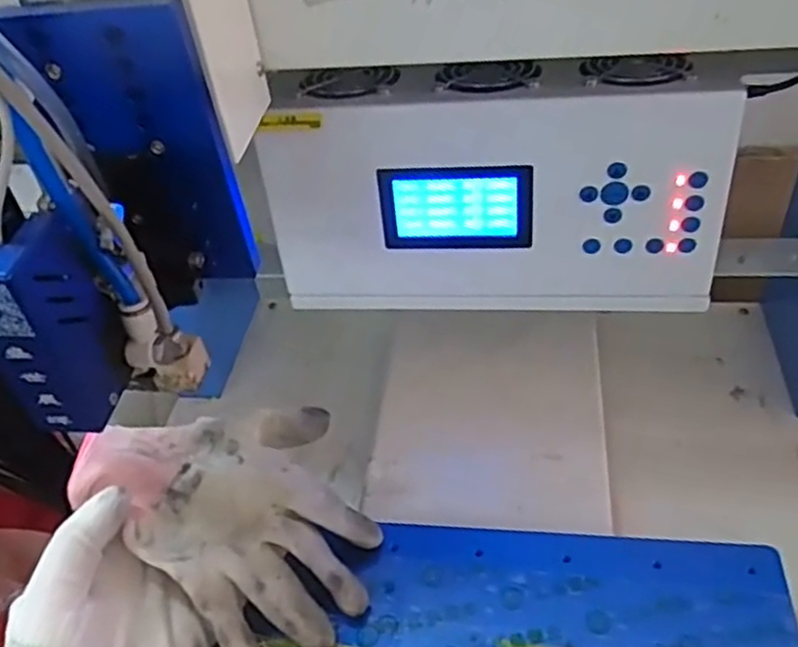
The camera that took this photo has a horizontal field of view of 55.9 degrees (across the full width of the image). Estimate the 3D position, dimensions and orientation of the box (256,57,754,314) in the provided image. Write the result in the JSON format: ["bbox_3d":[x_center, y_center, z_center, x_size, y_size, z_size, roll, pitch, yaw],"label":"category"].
[{"bbox_3d":[0.055,-0.078,0.449,0.255,0.136,0.063,1,47,8],"label":"box"}]

